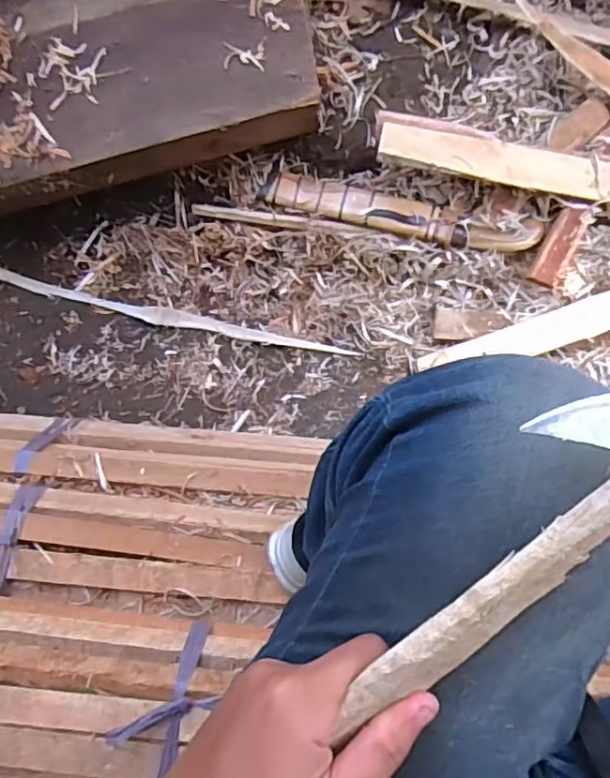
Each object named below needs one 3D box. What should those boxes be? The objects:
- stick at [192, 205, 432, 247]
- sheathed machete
[{"bbox_3d":[0.003,-0.282,1.034,0.410,0.023,0.022,11,88,9],"label":"stick"},{"bbox_3d":[0.150,-0.290,1.006,0.464,0.042,0.071,14,89,9],"label":"sheathed machete"}]

